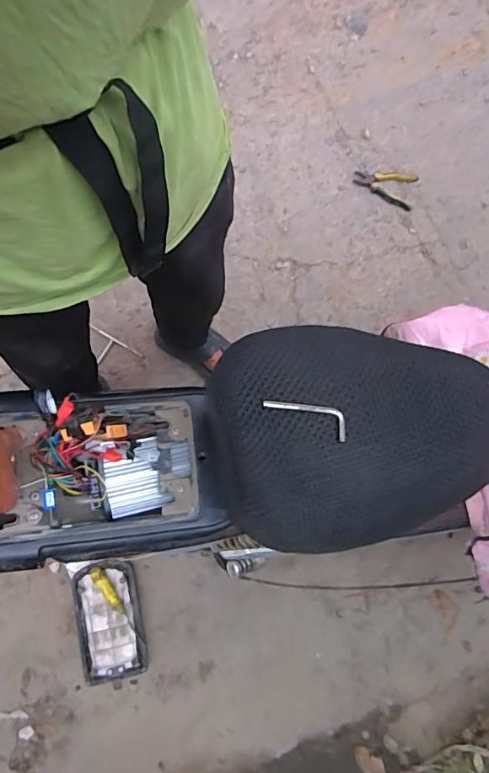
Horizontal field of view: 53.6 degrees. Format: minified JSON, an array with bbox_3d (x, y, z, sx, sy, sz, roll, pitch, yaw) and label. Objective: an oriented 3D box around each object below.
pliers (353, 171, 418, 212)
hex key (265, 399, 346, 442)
[{"bbox_3d":[0.405,-0.581,1.399,0.178,0.029,0.124,12,77,1],"label":"pliers"},{"bbox_3d":[0.057,0.022,0.433,0.078,0.014,0.025,23,77,3],"label":"hex key"}]

